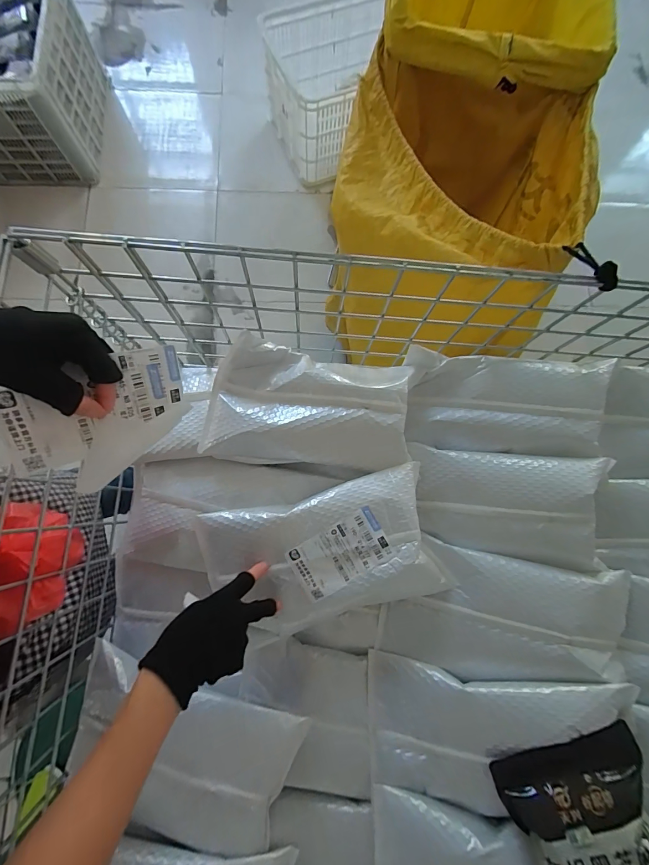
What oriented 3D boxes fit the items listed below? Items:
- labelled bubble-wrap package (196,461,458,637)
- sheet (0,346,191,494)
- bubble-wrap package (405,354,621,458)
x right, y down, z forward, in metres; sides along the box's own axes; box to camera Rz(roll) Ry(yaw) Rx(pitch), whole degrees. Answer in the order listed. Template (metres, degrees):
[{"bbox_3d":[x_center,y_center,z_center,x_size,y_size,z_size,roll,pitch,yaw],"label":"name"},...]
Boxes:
[{"bbox_3d":[-0.008,0.167,0.480,0.315,0.065,0.171,-13,79,-4],"label":"labelled bubble-wrap package"},{"bbox_3d":[-0.203,-0.011,0.329,0.150,0.014,0.107,-25,117,-27],"label":"sheet"},{"bbox_3d":[0.260,-0.039,0.523,0.260,0.040,0.136,3,88,17],"label":"bubble-wrap package"}]

